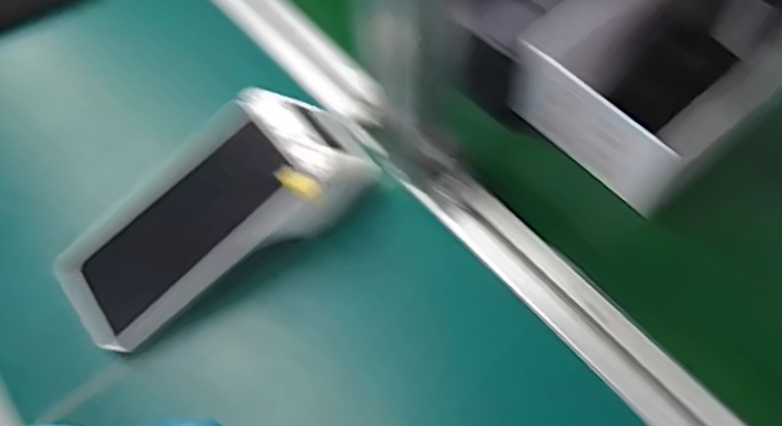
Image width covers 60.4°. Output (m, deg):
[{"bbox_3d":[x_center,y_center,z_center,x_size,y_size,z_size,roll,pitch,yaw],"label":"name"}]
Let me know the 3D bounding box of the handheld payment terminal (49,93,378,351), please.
[{"bbox_3d":[-0.114,-0.004,0.456,0.221,0.069,0.093,-32,65,-16],"label":"handheld payment terminal"}]

